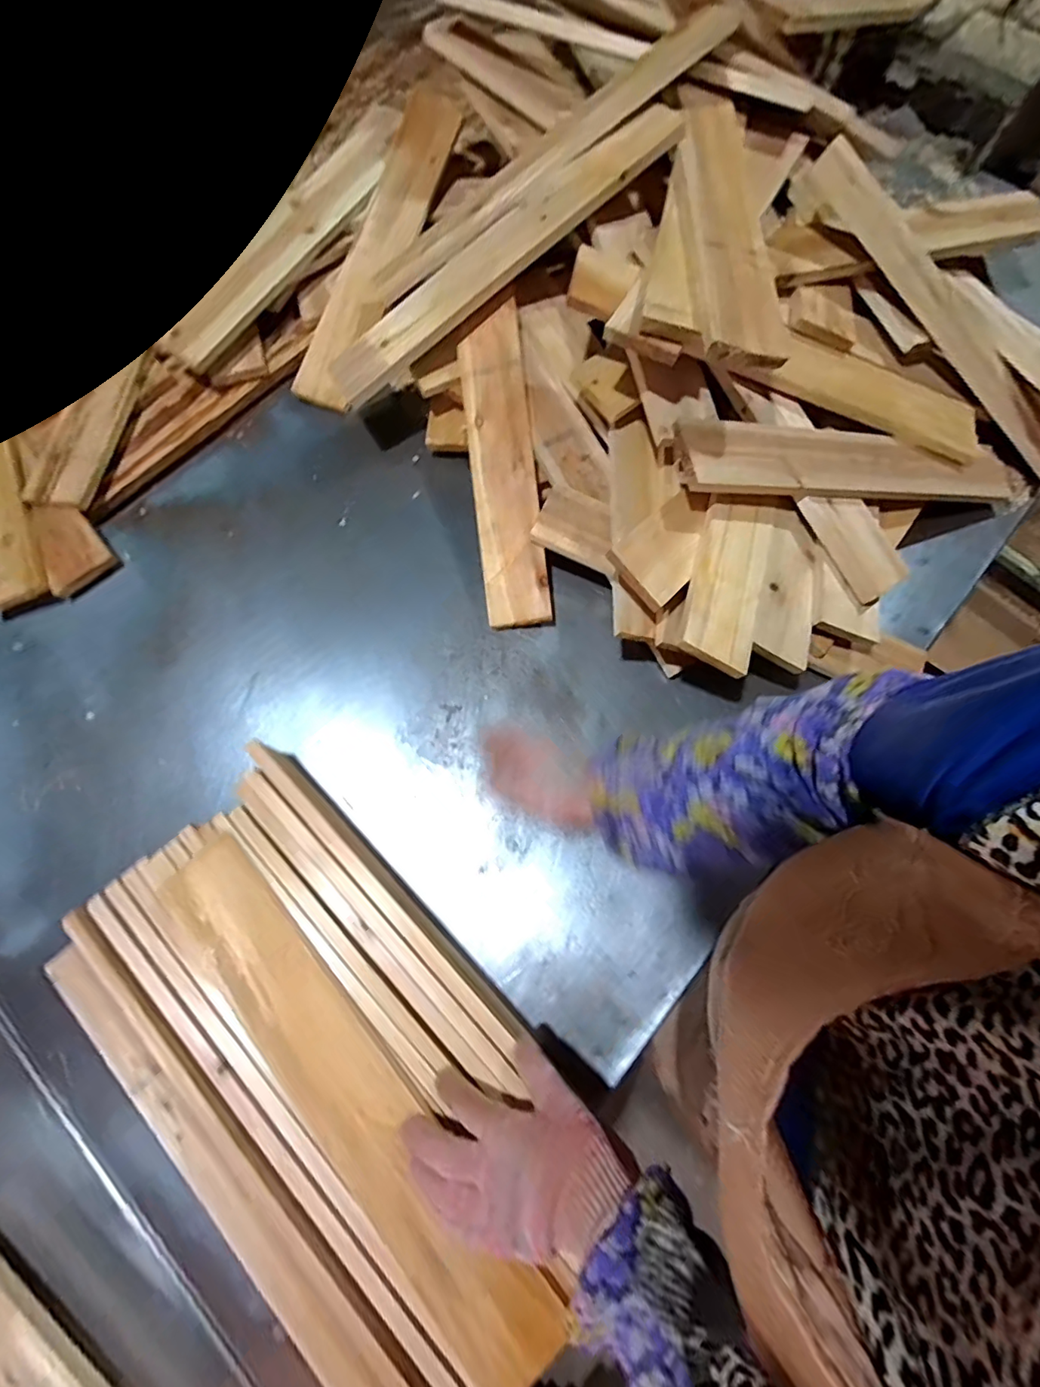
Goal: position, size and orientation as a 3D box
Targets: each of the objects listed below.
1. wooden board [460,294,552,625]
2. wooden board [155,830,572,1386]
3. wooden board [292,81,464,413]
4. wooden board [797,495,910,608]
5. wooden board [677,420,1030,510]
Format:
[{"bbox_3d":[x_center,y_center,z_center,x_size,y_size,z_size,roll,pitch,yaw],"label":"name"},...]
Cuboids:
[{"bbox_3d":[-0.019,-0.273,0.642,0.078,0.021,0.378,-6,90,-2],"label":"wooden board"},{"bbox_3d":[-0.149,0.333,0.443,0.083,0.014,0.484,-39,77,-11],"label":"wooden board"},{"bbox_3d":[-0.194,-0.615,0.720,0.076,0.029,0.452,21,89,-7],"label":"wooden board"},{"bbox_3d":[0.386,-0.178,0.597,0.076,0.013,0.134,-31,89,-10],"label":"wooden board"},{"bbox_3d":[0.422,-0.273,0.622,0.525,0.026,0.096,-5,72,-20],"label":"wooden board"}]

